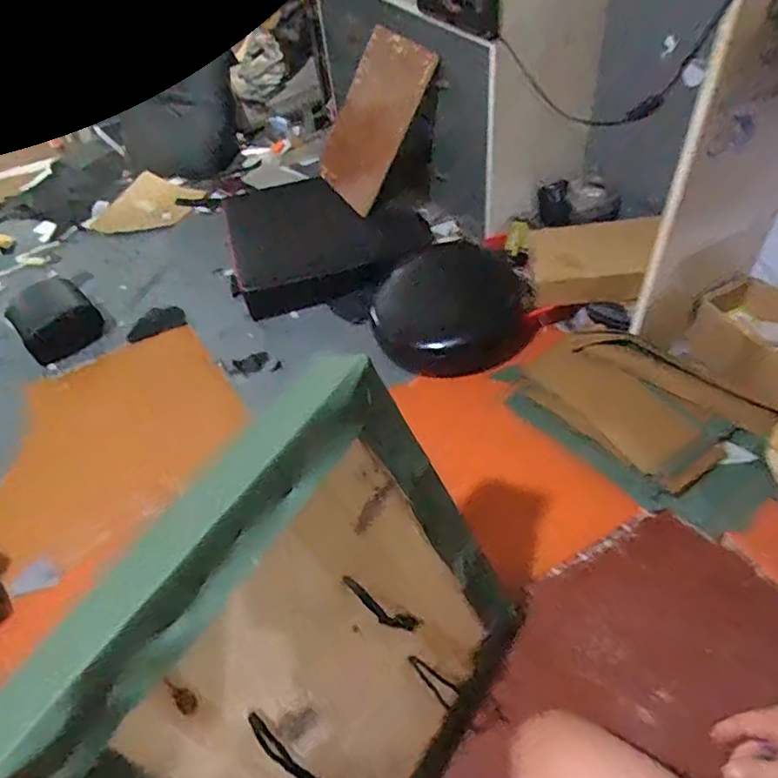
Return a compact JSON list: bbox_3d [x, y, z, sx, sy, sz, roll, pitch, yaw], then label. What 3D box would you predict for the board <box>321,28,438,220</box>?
[{"bbox_3d":[-0.046,-0.717,1.497,0.024,0.416,0.270,-7,49,-46],"label":"board"}]

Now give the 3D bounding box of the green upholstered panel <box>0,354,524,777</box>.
[{"bbox_3d":[-0.076,0.318,0.625,0.089,0.527,0.513,3,46,46],"label":"green upholstered panel"}]

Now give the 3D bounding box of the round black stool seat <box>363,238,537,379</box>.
[{"bbox_3d":[0.168,-0.205,1.352,0.362,0.076,0.406,22,55,23],"label":"round black stool seat"}]

